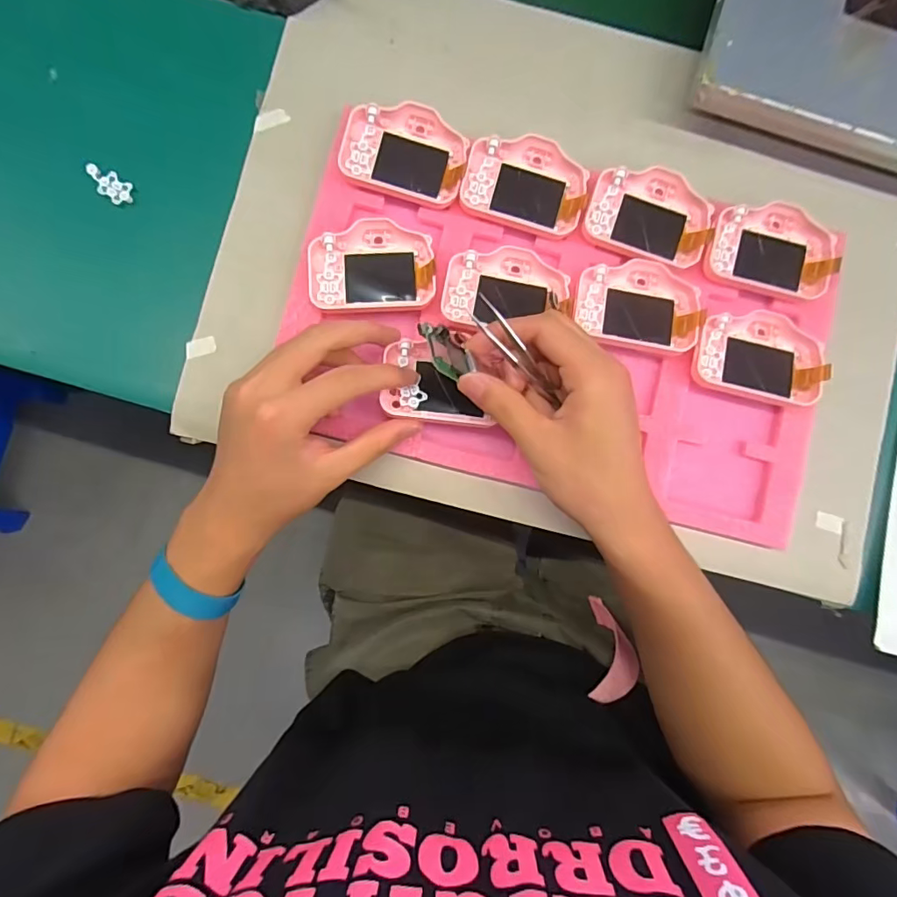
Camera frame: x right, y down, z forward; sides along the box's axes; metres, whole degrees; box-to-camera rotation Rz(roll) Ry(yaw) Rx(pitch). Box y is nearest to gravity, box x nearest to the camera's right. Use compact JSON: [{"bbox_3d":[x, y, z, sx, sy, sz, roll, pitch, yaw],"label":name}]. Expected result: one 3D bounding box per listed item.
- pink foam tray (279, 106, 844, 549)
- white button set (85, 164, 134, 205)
[{"bbox_3d":[0.077,-0.080,0.349,0.362,0.025,0.225,14,85,0],"label":"pink foam tray"},{"bbox_3d":[-0.243,-0.189,0.362,0.031,0.012,0.018,37,85,2],"label":"white button set"}]

